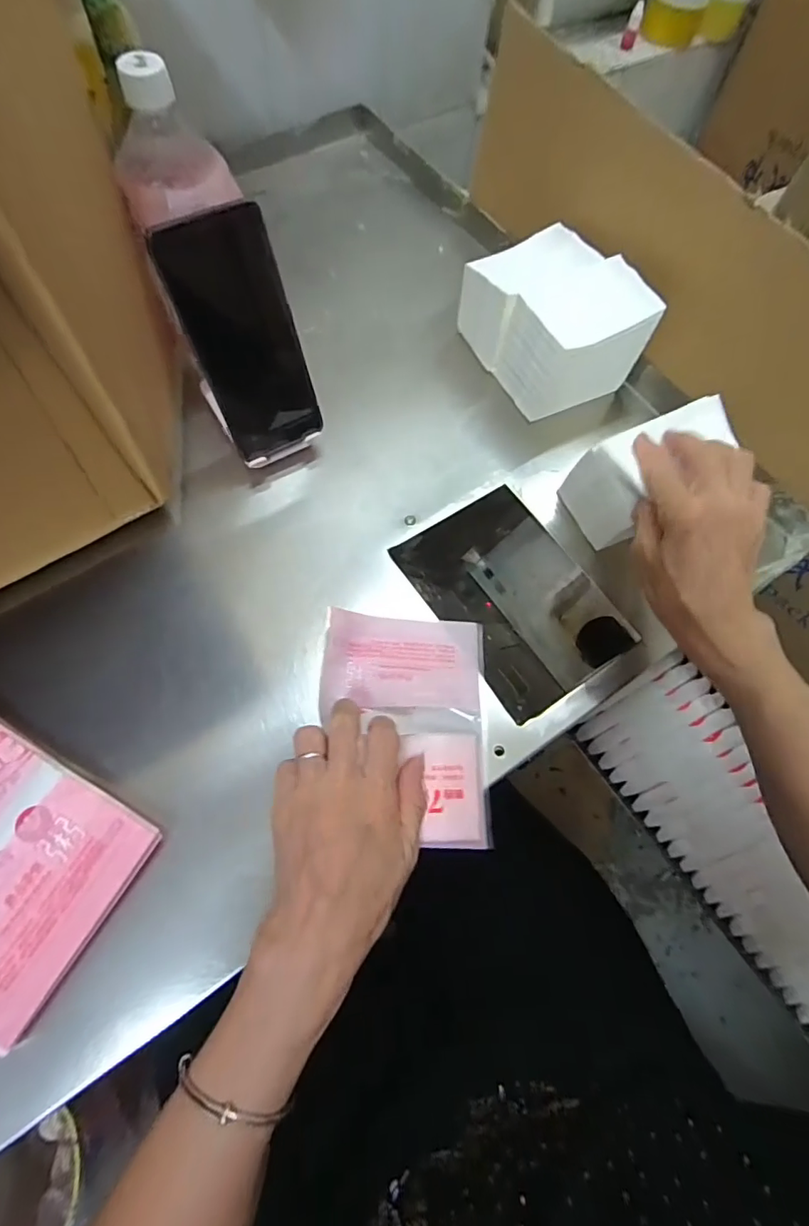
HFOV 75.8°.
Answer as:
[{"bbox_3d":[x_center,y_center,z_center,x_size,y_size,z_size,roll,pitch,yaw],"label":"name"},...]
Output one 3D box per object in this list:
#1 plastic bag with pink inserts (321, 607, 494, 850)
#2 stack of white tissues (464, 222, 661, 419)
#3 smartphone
[{"bbox_3d":[0.000,0.076,0.363,0.115,0.020,0.157,2,66,-2],"label":"plastic bag with pink inserts"},{"bbox_3d":[0.132,-0.263,0.472,0.104,0.095,0.138,-28,71,-14],"label":"stack of white tissues"},{"bbox_3d":[-0.114,-0.196,0.385,0.076,0.159,0.007,-30,50,-15],"label":"smartphone"}]

